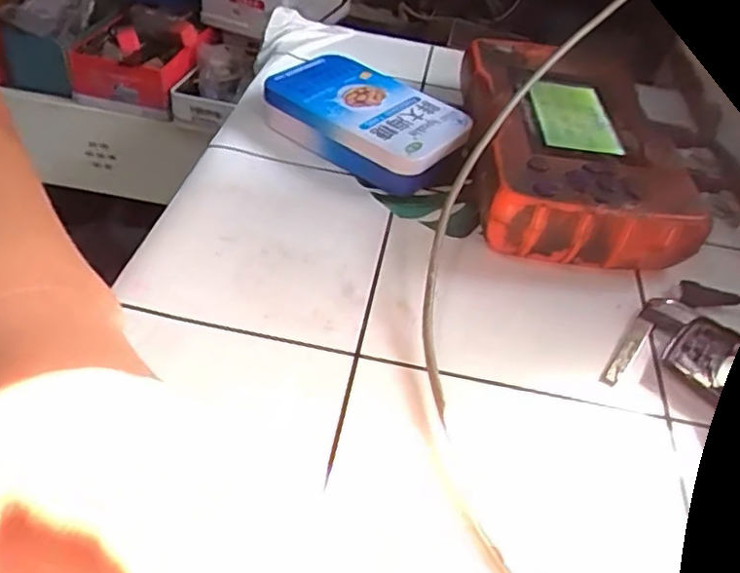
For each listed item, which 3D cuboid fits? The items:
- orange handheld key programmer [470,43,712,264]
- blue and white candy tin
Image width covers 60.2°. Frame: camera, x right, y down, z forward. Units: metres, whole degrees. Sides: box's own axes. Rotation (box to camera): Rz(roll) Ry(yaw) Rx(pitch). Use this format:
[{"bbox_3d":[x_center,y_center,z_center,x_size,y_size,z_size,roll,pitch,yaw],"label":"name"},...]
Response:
[{"bbox_3d":[0.100,-0.077,0.338,0.102,0.038,0.170,2,44,-4],"label":"orange handheld key programmer"},{"bbox_3d":[-0.001,-0.088,0.342,0.103,0.028,0.060,31,49,24],"label":"blue and white candy tin"}]

